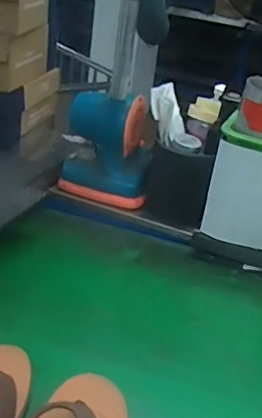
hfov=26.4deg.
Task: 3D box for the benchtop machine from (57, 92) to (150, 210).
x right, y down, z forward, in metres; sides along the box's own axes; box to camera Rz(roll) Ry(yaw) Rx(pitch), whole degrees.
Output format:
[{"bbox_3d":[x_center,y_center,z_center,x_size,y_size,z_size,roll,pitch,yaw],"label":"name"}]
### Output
[{"bbox_3d":[-0.052,-0.144,1.189,0.176,0.211,0.160,6,27,-5],"label":"benchtop machine"}]

